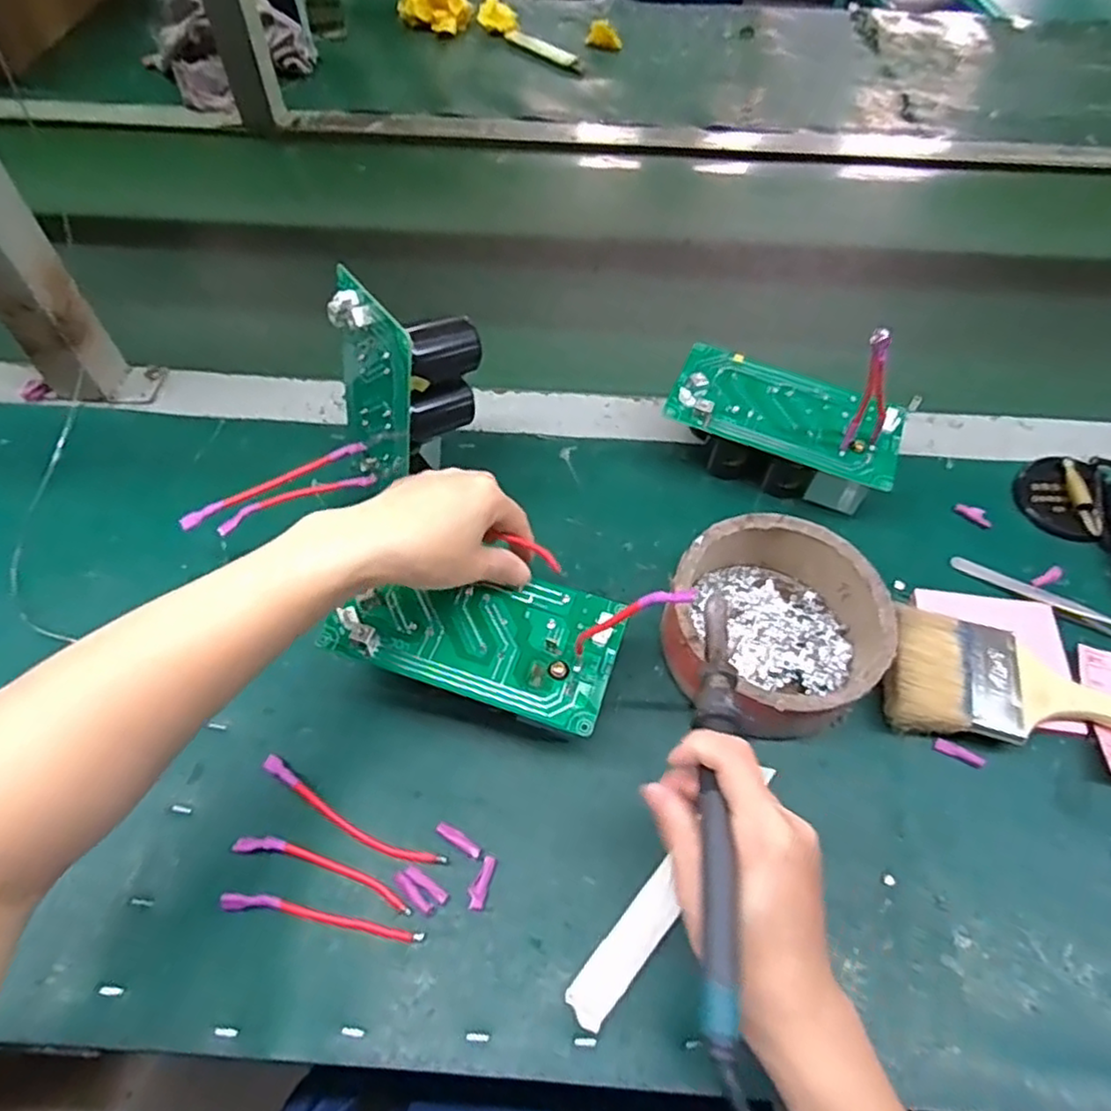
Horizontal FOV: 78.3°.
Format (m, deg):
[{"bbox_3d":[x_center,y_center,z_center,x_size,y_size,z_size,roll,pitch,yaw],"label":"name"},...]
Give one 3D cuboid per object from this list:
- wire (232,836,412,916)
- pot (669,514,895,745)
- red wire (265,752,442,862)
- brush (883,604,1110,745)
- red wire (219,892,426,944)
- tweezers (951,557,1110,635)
[{"bbox_3d":[-0.117,0.159,0.346,0.094,0.010,0.012,15,57,8],"label":"wire"},{"bbox_3d":[0.130,0.042,0.408,0.118,0.055,0.120,1,56,-1],"label":"pot"},{"bbox_3d":[-0.110,0.139,0.363,0.113,0.007,0.014,24,58,14],"label":"red wire"},{"bbox_3d":[0.290,0.078,0.402,0.190,0.026,0.072,7,56,3],"label":"brush"},{"bbox_3d":[-0.114,0.177,0.334,0.098,0.011,0.008,8,56,4],"label":"red wire"},{"bbox_3d":[0.324,0.028,0.445,0.120,0.008,0.019,27,59,16],"label":"tweezers"}]

